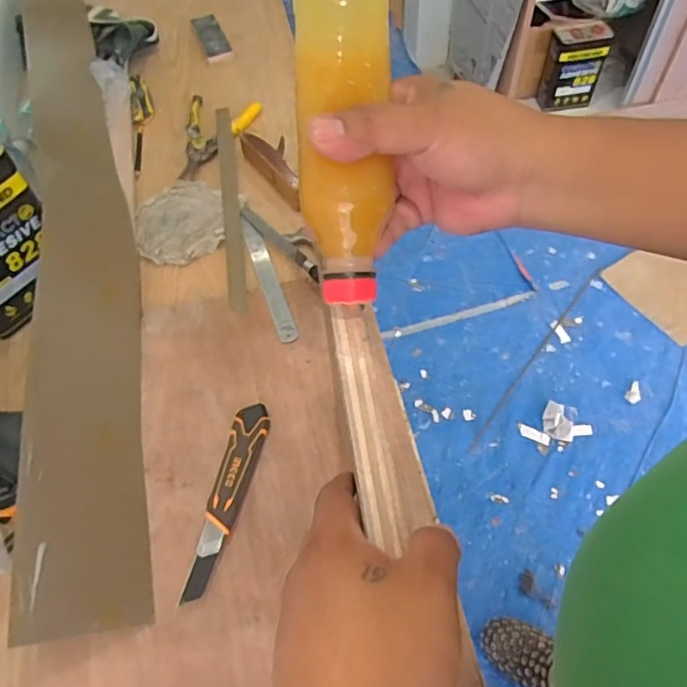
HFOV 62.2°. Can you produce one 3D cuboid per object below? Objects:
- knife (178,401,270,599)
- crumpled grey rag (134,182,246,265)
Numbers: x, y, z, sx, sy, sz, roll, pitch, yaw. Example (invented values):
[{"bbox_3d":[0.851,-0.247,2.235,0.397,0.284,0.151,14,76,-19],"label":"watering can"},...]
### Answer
[{"bbox_3d":[-0.142,0.183,0.695,0.044,0.024,0.242,10,58,10],"label":"knife"},{"bbox_3d":[-0.276,-0.212,0.980,0.166,0.010,0.180,20,61,16],"label":"crumpled grey rag"}]

